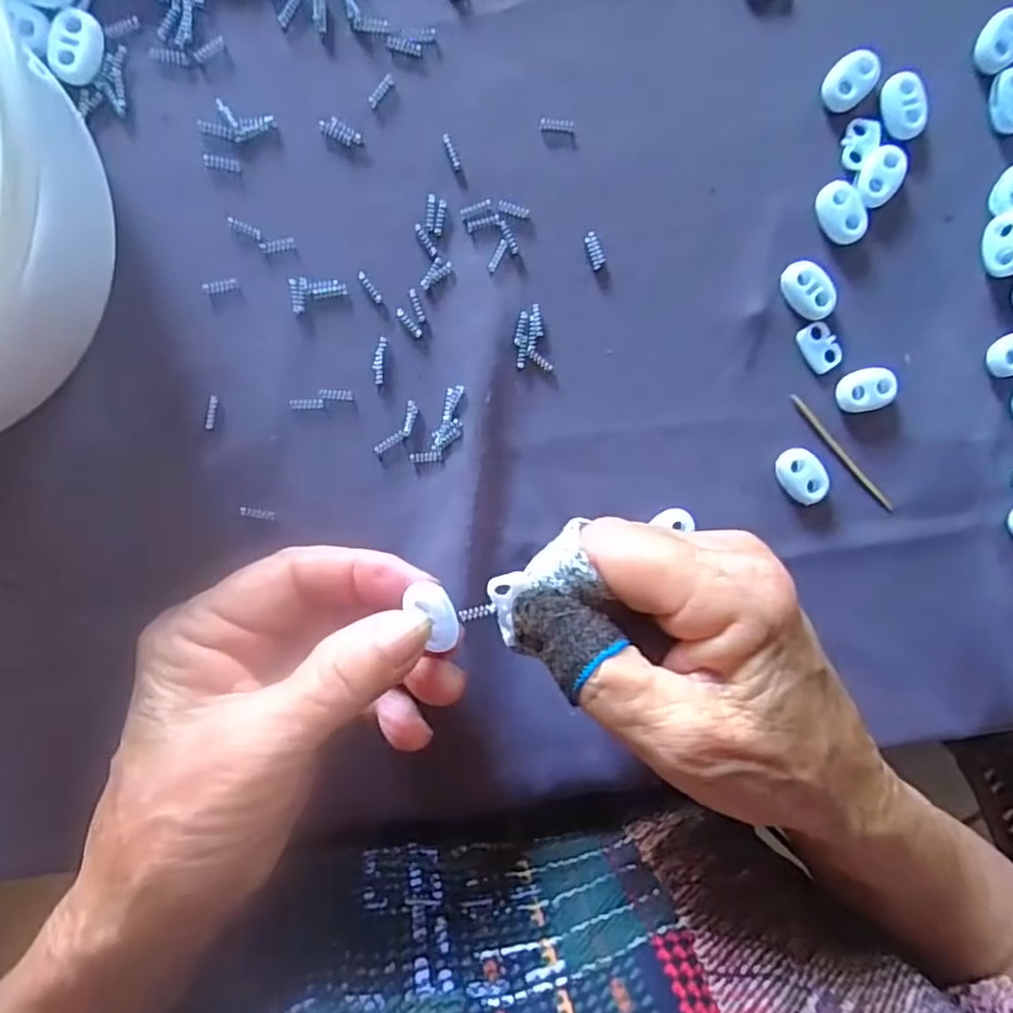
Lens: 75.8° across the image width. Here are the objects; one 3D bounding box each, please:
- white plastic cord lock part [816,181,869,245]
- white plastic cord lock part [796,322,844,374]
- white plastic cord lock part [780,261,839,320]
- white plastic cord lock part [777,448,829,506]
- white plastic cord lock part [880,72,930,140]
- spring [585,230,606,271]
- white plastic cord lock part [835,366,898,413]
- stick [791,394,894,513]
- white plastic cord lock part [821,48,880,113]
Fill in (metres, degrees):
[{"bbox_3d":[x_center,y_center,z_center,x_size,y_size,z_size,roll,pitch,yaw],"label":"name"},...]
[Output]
[{"bbox_3d":[0.123,-0.108,0.238,0.015,0.005,0.022,-27,96,-3],"label":"white plastic cord lock part"},{"bbox_3d":[0.118,-0.060,0.244,0.013,0.004,0.019,-35,96,-3],"label":"white plastic cord lock part"},{"bbox_3d":[0.112,-0.080,0.240,0.016,0.005,0.022,-35,96,-3],"label":"white plastic cord lock part"},{"bbox_3d":[0.112,-0.012,0.247,0.015,0.006,0.022,-44,96,-2],"label":"white plastic cord lock part"},{"bbox_3d":[0.145,-0.145,0.236,0.013,0.007,0.022,-14,95,-5],"label":"white plastic cord lock part"},{"bbox_3d":[0.032,-0.092,0.234,0.006,0.004,0.013,-22,98,-4],"label":"spring"},{"bbox_3d":[0.136,-0.044,0.246,0.022,0.005,0.016,-11,94,-5],"label":"white plastic cord lock part"},{"bbox_3d":[0.129,-0.020,0.247,0.004,0.004,0.060,-43,99,-1],"label":"stick"},{"bbox_3d":[0.124,-0.154,0.235,0.015,0.008,0.020,42,89,-6],"label":"white plastic cord lock part"}]

